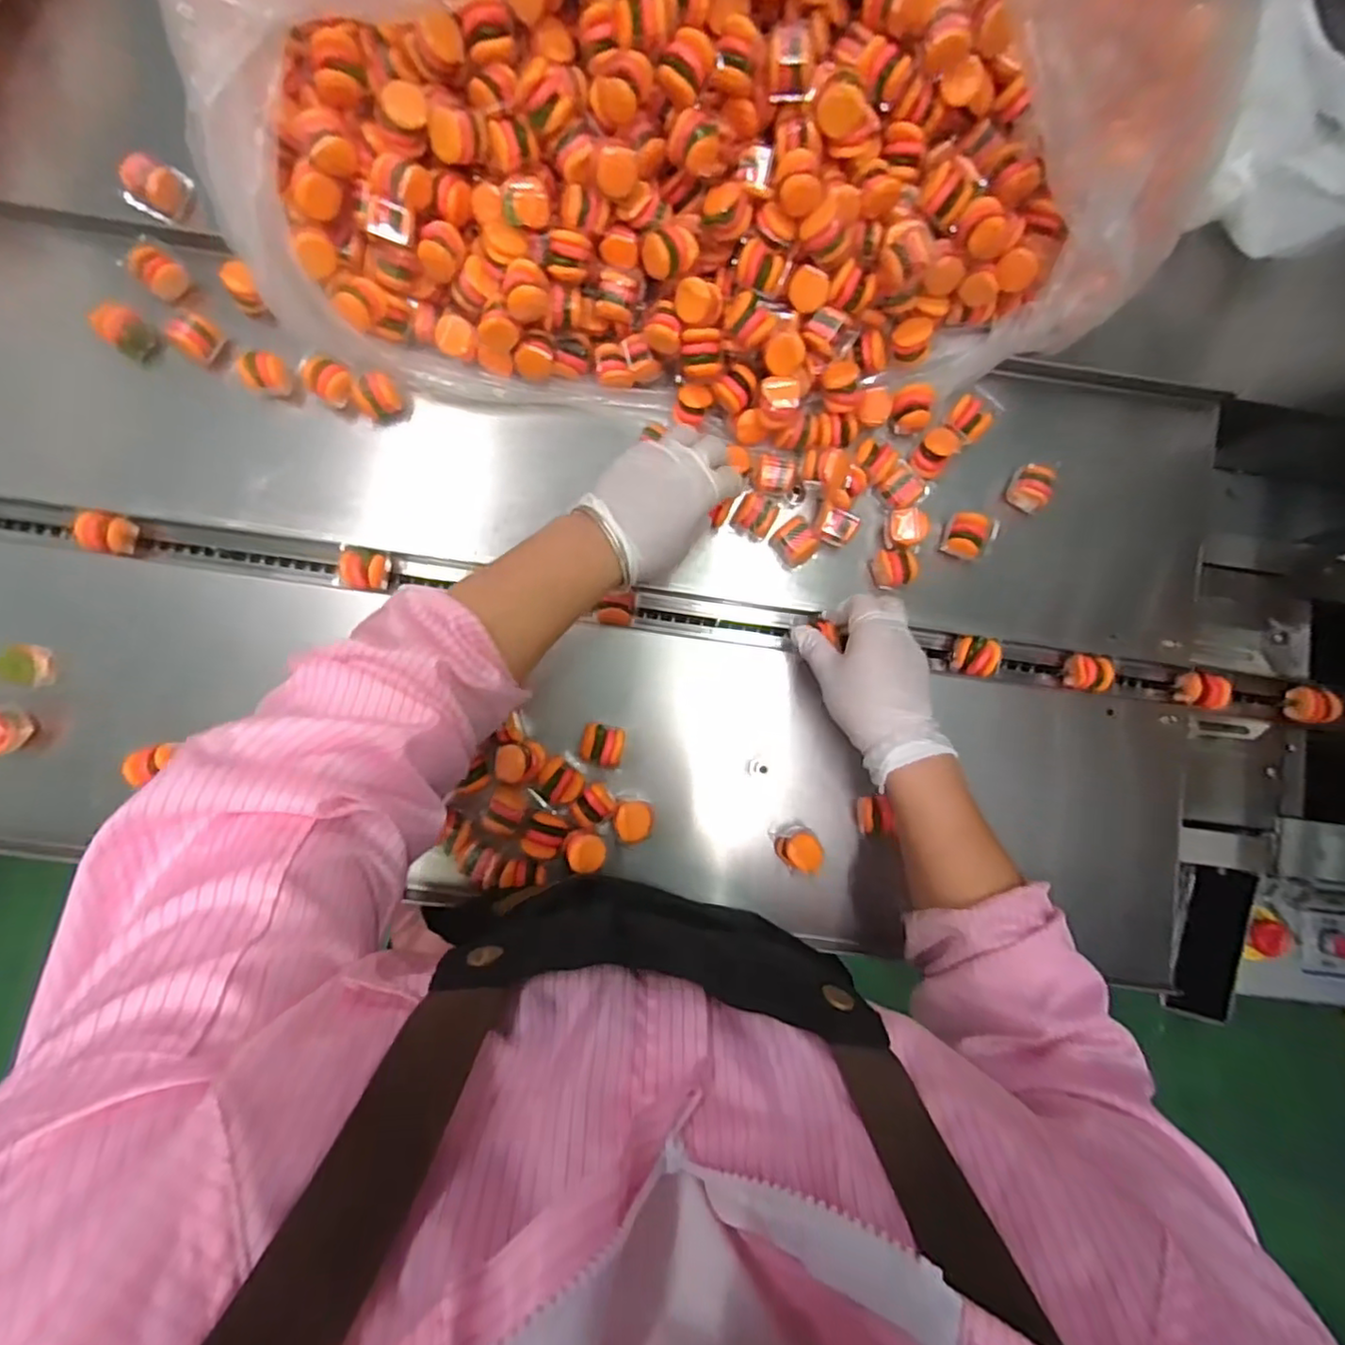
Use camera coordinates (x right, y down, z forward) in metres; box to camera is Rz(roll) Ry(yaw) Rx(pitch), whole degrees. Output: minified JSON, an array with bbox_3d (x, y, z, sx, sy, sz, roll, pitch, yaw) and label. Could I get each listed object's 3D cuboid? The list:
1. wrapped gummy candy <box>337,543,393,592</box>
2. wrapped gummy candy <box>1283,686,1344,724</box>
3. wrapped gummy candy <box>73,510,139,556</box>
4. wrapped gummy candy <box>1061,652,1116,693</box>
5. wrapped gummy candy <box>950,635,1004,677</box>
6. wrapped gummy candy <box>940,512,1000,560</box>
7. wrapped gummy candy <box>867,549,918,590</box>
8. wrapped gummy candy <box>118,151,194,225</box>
[{"bbox_3d":[-0.247,-0.083,0.517,0.036,0.020,0.034,8,85,-1],"label":"wrapped gummy candy"},{"bbox_3d":[0.565,0.029,0.569,0.031,0.028,0.033,0,85,-2],"label":"wrapped gummy candy"},{"bbox_3d":[-0.447,-0.110,0.512,0.027,0.030,0.031,3,85,-2],"label":"wrapped gummy candy"},{"bbox_3d":[0.356,0.000,0.556,0.033,0.027,0.033,7,85,-2],"label":"wrapped gummy candy"},{"bbox_3d":[0.258,-0.014,0.546,0.033,0.025,0.033,12,85,-1],"label":"wrapped gummy candy"},{"bbox_3d":[0.243,-0.112,0.533,0.031,0.031,0.031,32,85,1],"label":"wrapped gummy candy"},{"bbox_3d":[0.181,-0.086,0.531,0.030,0.026,0.033,-24,86,-4],"label":"wrapped gummy candy"},{"bbox_3d":[-0.401,-0.376,0.500,0.025,0.034,0.044,26,85,0],"label":"wrapped gummy candy"}]

